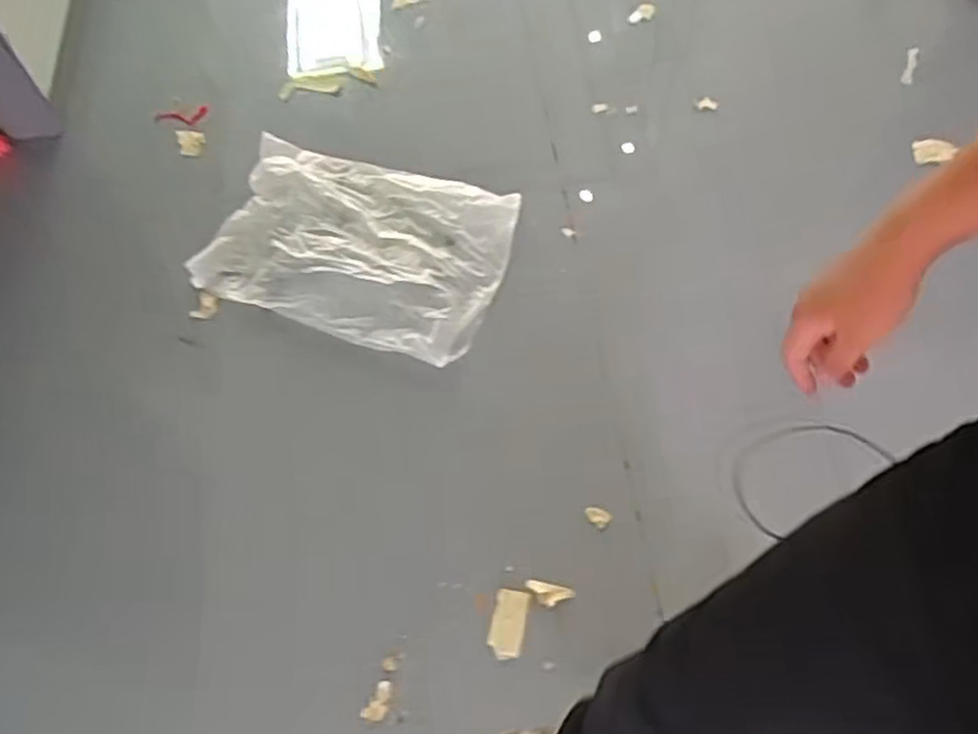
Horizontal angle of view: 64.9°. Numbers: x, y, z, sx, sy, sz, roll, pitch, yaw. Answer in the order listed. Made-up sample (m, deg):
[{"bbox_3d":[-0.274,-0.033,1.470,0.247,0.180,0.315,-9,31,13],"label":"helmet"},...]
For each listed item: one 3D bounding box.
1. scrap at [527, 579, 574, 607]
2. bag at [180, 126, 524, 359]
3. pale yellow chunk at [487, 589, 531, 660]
[{"bbox_3d":[0.104,0.393,1.333,0.082,0.009,0.037,12,62,8],"label":"scrap"},{"bbox_3d":[-0.301,-0.282,1.736,0.678,0.048,0.454,20,63,12],"label":"bag"},{"bbox_3d":[0.033,0.437,1.313,0.057,0.007,0.112,12,62,8],"label":"pale yellow chunk"}]

